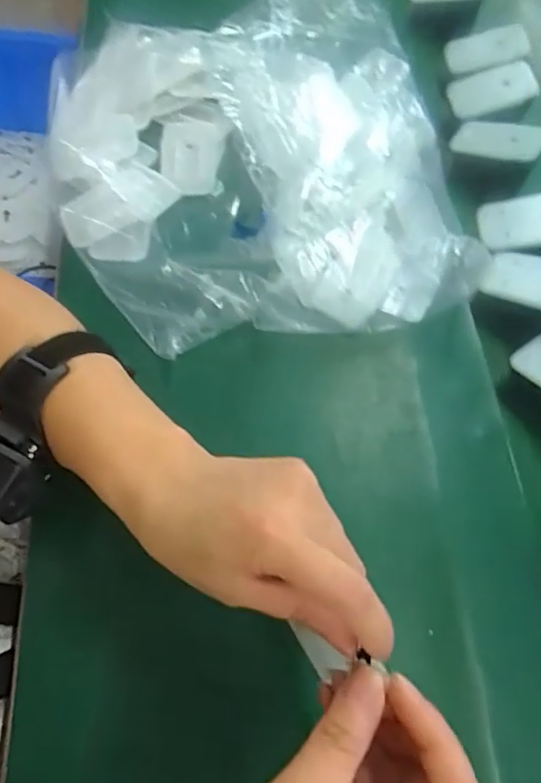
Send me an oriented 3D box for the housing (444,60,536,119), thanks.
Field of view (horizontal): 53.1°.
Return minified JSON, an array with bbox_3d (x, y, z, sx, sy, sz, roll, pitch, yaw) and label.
[{"bbox_3d":[0.189,-0.255,0.463,0.067,0.018,0.035,-6,101,23],"label":"housing"}]

